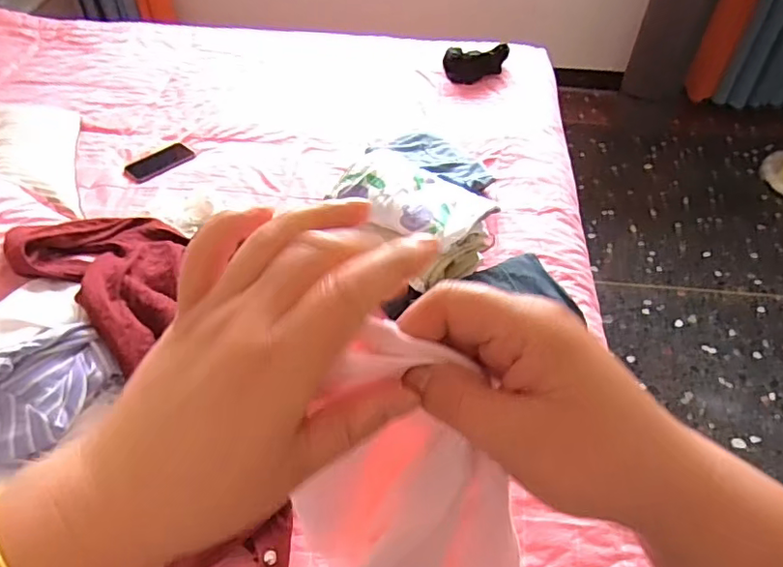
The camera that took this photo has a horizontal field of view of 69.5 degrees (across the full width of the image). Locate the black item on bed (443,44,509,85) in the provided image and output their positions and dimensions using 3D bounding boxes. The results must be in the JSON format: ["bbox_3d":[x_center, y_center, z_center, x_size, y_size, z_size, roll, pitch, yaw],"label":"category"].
[{"bbox_3d":[0.233,-0.578,1.485,0.178,0.056,0.095,-8,49,-8],"label":"black item on bed"}]

